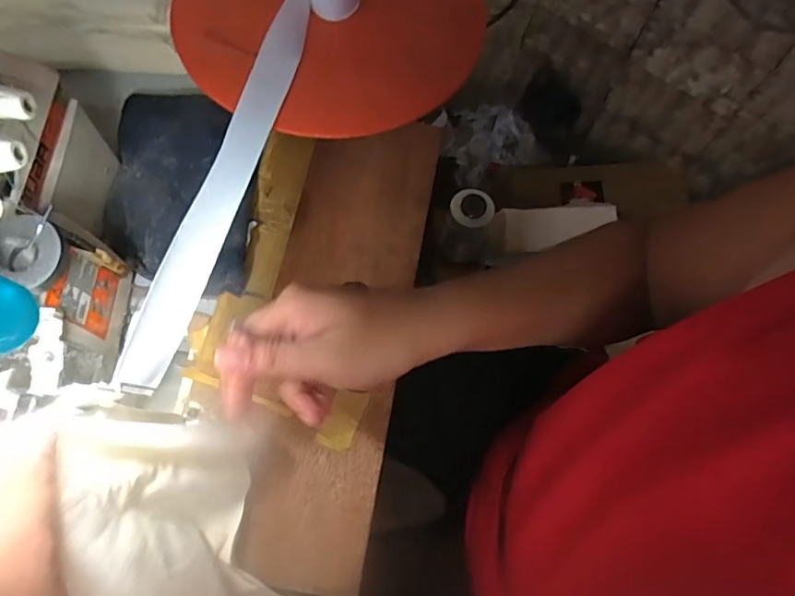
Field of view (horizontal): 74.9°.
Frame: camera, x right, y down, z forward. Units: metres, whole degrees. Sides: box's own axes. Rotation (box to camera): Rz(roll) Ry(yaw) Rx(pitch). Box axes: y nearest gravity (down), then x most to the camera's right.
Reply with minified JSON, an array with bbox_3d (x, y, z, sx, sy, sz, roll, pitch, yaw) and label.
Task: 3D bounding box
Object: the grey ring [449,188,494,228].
[{"bbox_3d":[0.098,-0.118,0.673,0.054,0.016,0.053,1,67,-3],"label":"grey ring"}]

